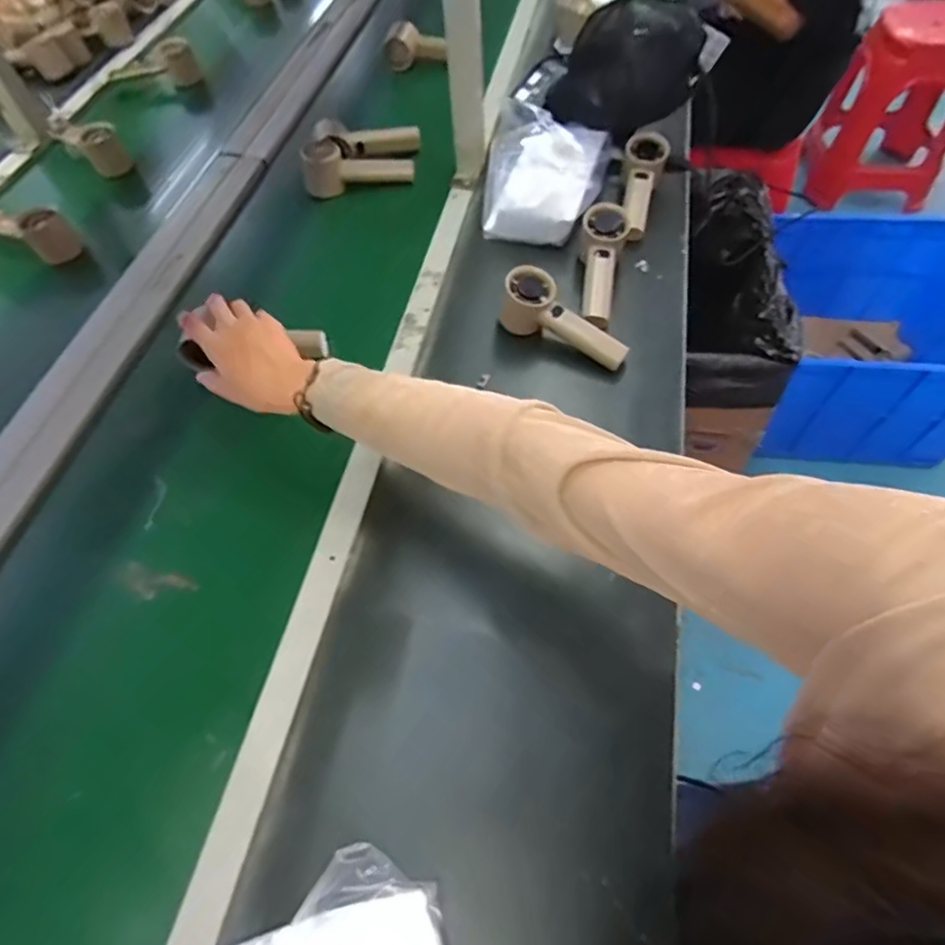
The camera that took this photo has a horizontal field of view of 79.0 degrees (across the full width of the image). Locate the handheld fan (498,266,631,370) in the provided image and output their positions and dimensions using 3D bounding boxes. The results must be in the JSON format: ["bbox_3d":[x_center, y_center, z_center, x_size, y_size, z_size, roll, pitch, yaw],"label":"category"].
[{"bbox_3d":[0.104,-0.170,0.664,0.159,0.059,0.050,35,67,2],"label":"handheld fan"}]

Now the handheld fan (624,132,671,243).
[{"bbox_3d":[0.229,-0.387,0.782,0.057,0.044,0.174,12,75,7],"label":"handheld fan"}]

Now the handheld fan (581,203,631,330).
[{"bbox_3d":[0.159,-0.250,0.704,0.055,0.040,0.166,8,77,5],"label":"handheld fan"}]

